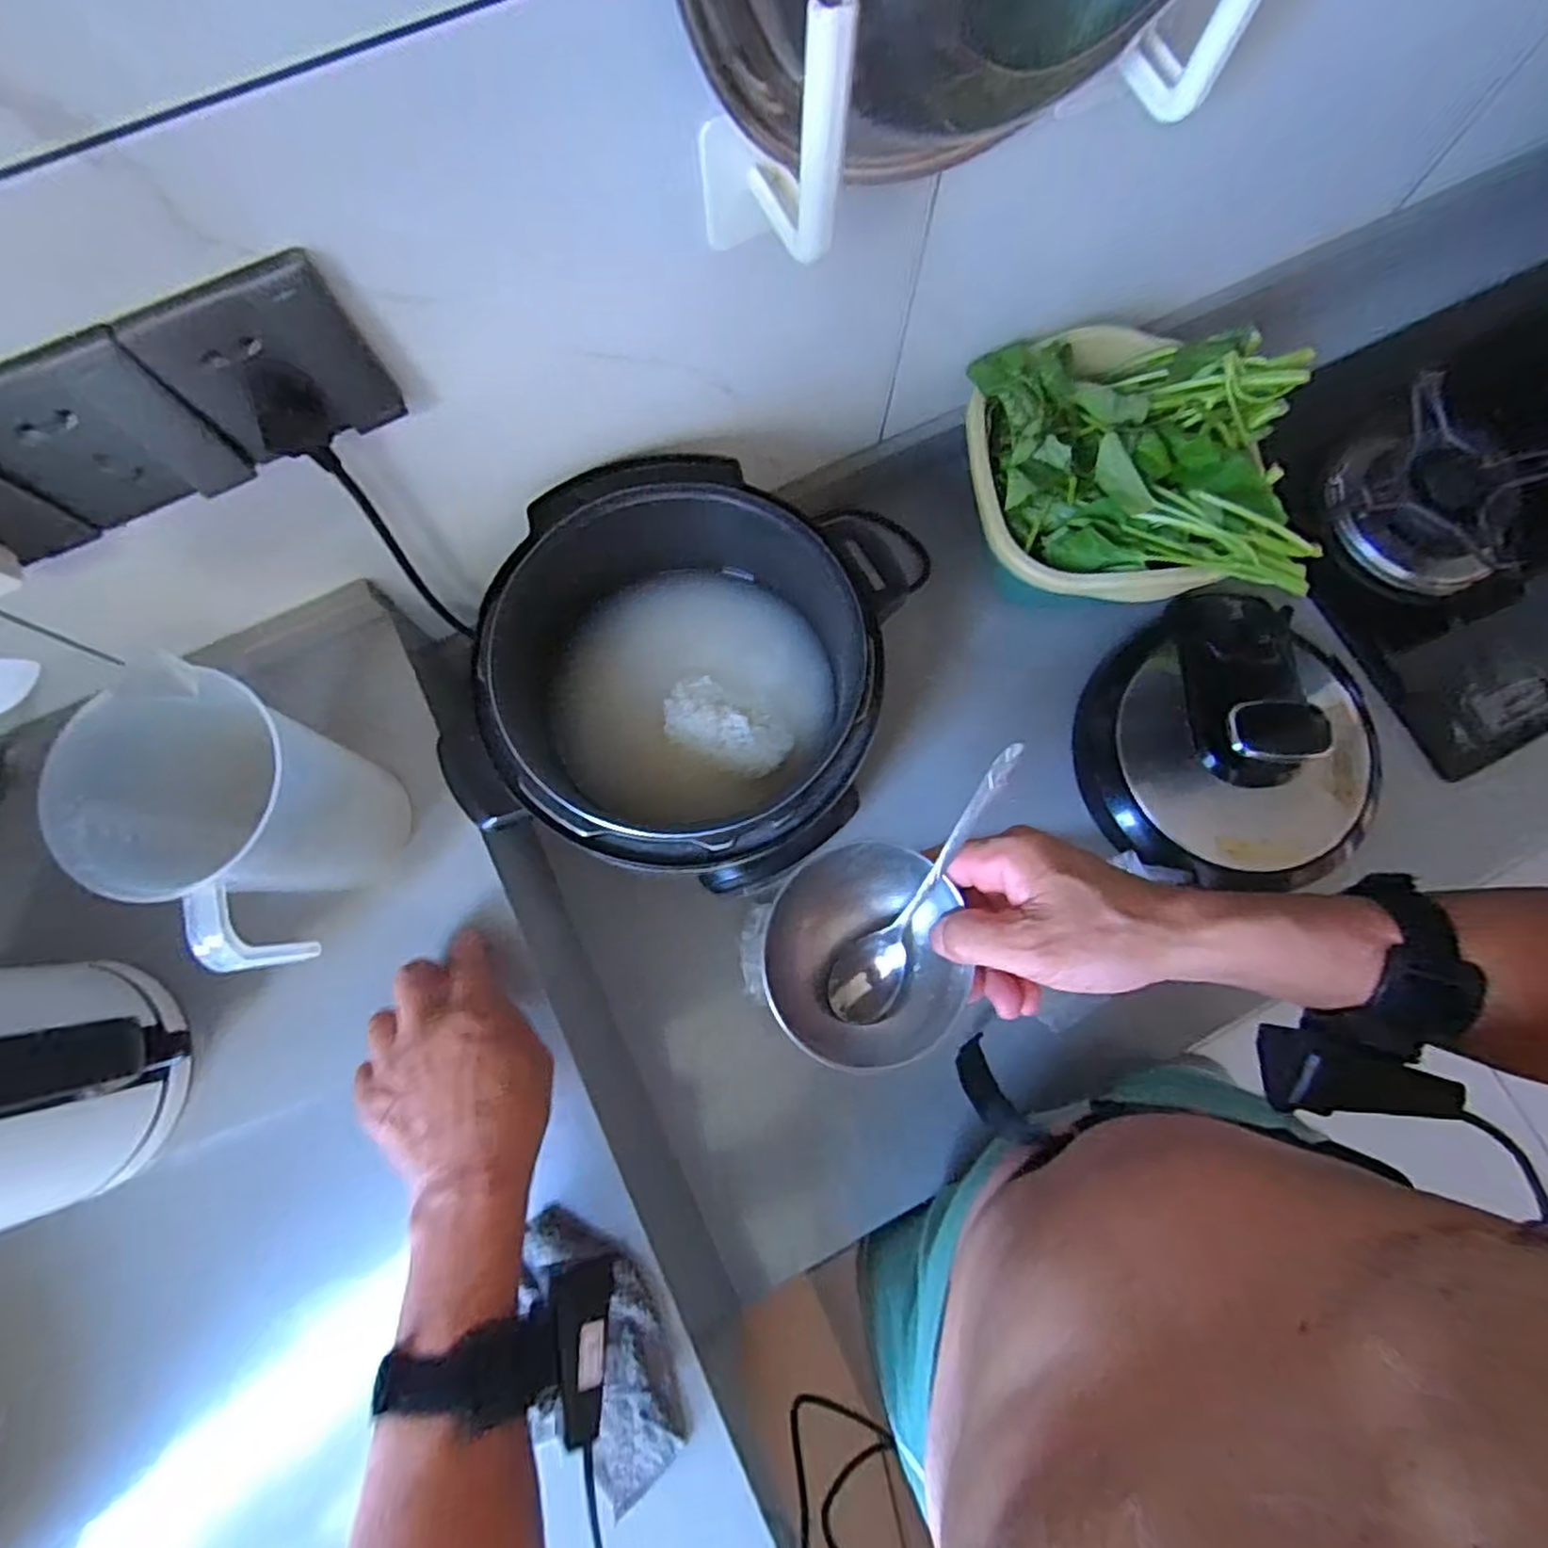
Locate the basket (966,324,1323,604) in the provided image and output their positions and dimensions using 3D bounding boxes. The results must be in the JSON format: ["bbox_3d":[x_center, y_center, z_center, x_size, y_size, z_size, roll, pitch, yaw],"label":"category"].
[{"bbox_3d":[0.304,-0.280,0.625,0.270,0.115,0.260,6,78,1],"label":"basket"}]

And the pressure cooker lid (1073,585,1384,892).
[{"bbox_3d":[0.414,-0.037,0.634,0.256,0.096,0.230,4,78,1],"label":"pressure cooker lid"}]

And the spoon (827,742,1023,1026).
[{"bbox_3d":[0.080,0.058,0.378,0.036,0.024,0.165,31,95,7],"label":"spoon"}]

